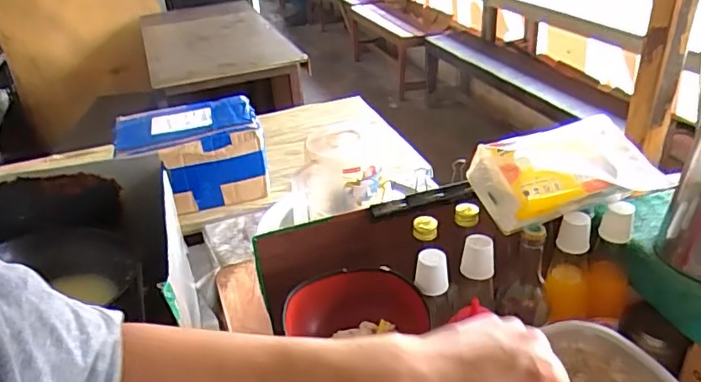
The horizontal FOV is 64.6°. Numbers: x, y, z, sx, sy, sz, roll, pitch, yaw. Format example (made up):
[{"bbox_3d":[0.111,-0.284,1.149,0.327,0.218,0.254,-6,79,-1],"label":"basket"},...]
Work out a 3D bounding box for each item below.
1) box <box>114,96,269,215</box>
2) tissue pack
[{"bbox_3d":[-0.425,-0.104,1.490,0.369,0.197,0.308,-12,32,-11],"label":"box"},{"bbox_3d":[0.259,-0.020,0.668,0.202,0.092,0.107,-11,32,-9],"label":"tissue pack"}]

